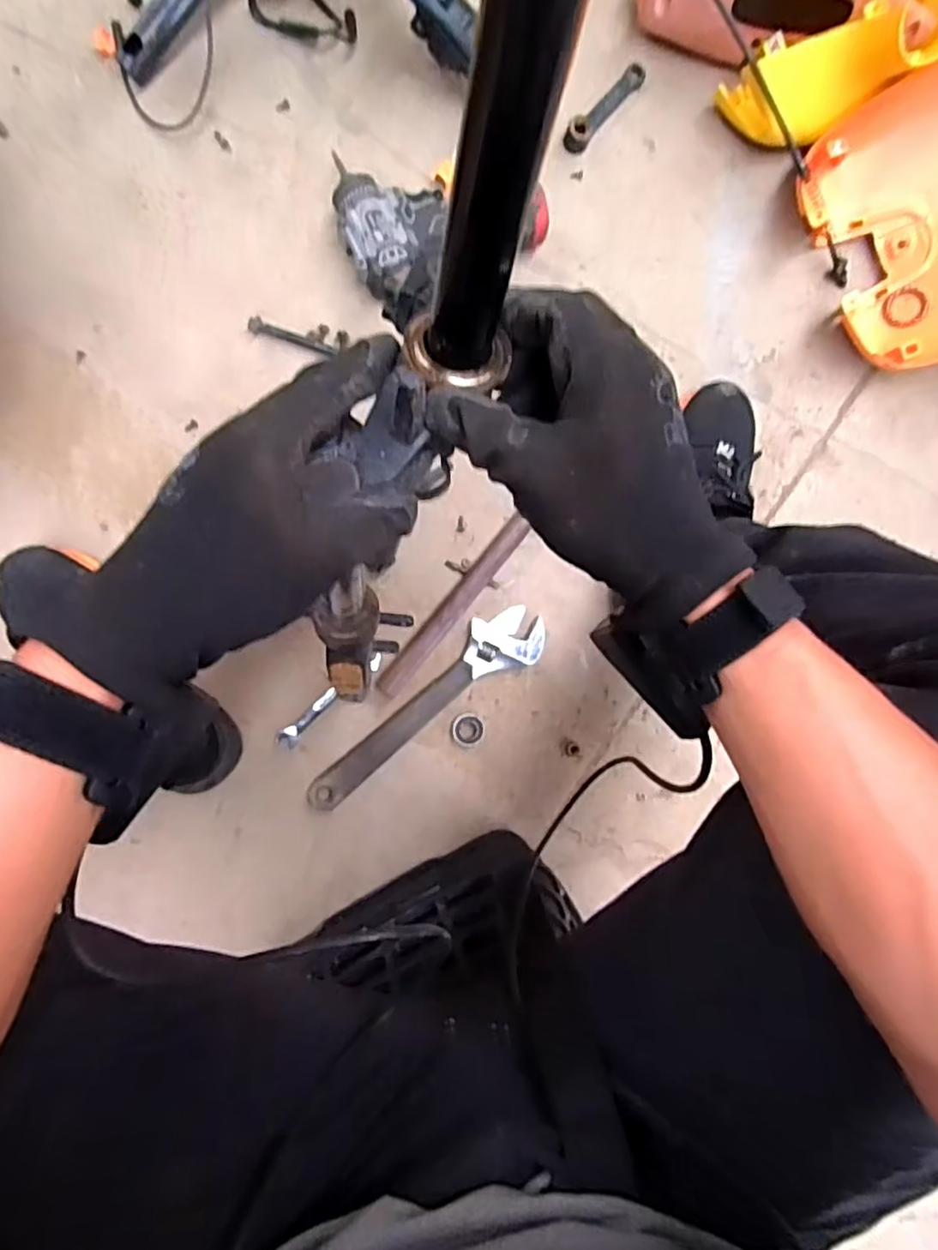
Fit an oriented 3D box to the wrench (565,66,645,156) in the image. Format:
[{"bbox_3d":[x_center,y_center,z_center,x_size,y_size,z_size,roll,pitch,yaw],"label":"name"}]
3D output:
[{"bbox_3d":[0.149,-0.566,0.703,0.024,0.017,0.129,41,84,-7],"label":"wrench"}]

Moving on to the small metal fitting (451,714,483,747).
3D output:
[{"bbox_3d":[-0.001,0.112,0.687,0.034,0.007,0.034,0,90,-9],"label":"small metal fitting"}]

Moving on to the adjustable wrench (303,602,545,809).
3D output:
[{"bbox_3d":[-0.046,0.083,0.670,0.292,0.015,0.065,-37,95,-7],"label":"adjustable wrench"}]

